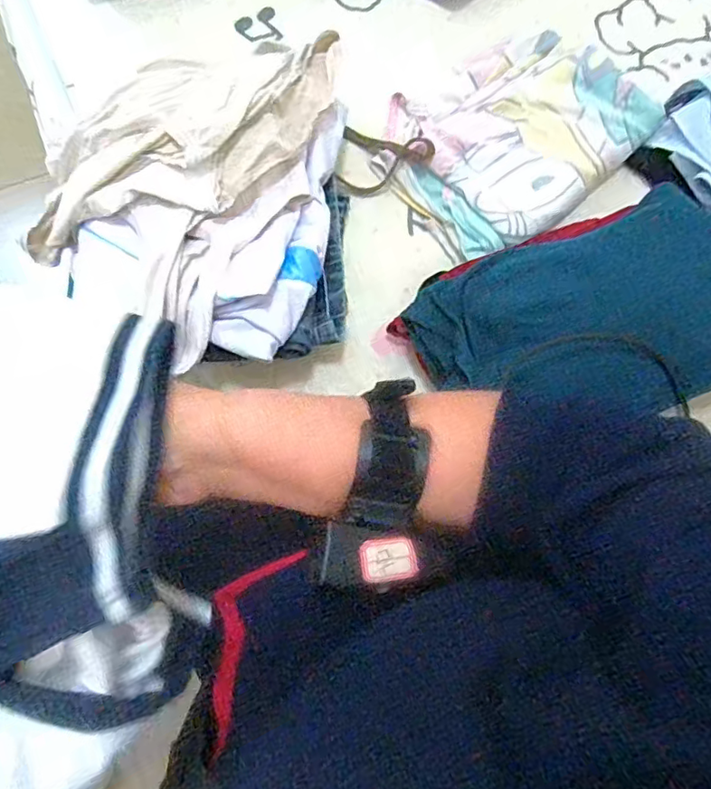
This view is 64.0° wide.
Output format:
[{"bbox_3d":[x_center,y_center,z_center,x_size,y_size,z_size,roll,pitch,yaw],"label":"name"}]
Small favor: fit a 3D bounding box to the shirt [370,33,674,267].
[{"bbox_3d":[0.143,-0.262,0.577,0.227,0.042,0.205,-37,79,-10],"label":"shirt"}]

